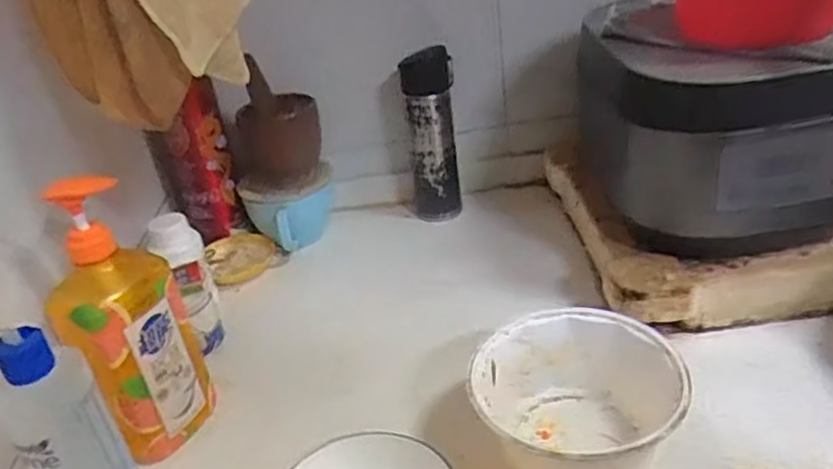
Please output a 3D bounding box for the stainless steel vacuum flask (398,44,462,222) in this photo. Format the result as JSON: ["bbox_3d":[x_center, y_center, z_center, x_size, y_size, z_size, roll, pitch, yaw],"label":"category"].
[{"bbox_3d":[0.020,-0.127,0.898,0.065,0.240,0.057,-8,30,-1],"label":"stainless steel vacuum flask"}]

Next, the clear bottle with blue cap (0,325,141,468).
[{"bbox_3d":[-0.245,0.161,0.494,0.052,0.208,0.053,1,31,15],"label":"clear bottle with blue cap"}]

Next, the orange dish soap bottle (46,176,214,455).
[{"bbox_3d":[-0.247,0.078,0.585,0.098,0.263,0.061,-26,35,-29],"label":"orange dish soap bottle"}]

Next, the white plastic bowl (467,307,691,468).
[{"bbox_3d":[0.129,0.142,0.554,0.162,0.081,0.155,-6,30,3],"label":"white plastic bowl"}]

